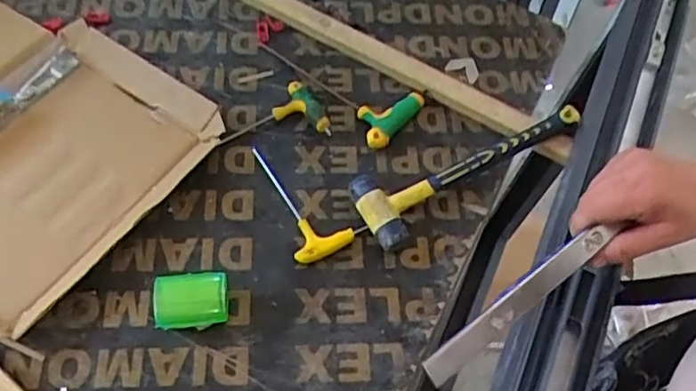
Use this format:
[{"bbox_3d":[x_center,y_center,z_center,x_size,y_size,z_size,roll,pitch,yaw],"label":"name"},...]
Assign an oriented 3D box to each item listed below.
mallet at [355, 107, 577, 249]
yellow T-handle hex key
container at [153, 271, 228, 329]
[{"bbox_3d":[0.121,-0.037,0.654,0.259,0.039,0.075,-30,66,-19],"label":"mallet"},{"bbox_3d":[-0.046,-0.002,0.631,0.071,0.020,0.140,-25,65,-17],"label":"yellow T-handle hex key"},{"bbox_3d":[-0.137,0.094,0.561,0.064,0.037,0.047,-4,60,-6],"label":"container"}]

